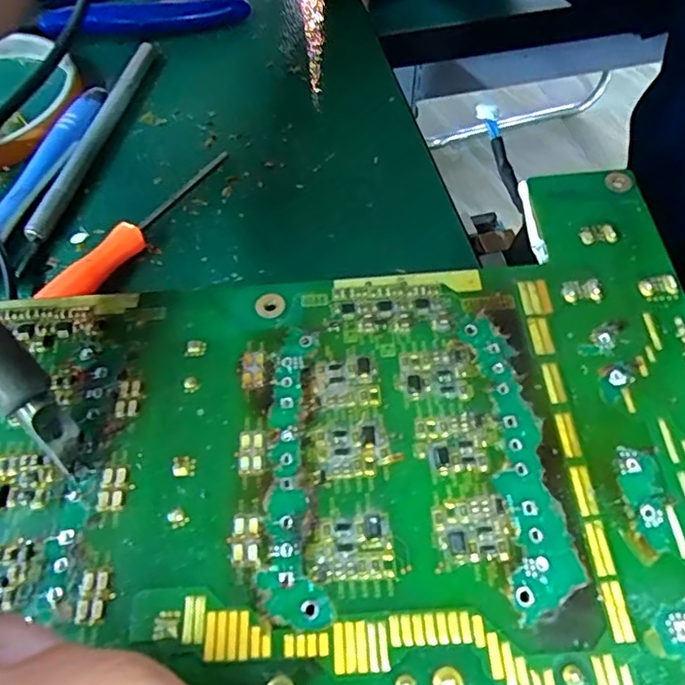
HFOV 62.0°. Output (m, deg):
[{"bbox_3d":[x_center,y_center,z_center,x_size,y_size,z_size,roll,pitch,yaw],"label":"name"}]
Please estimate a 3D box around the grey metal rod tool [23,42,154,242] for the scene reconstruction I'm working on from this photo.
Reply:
[{"bbox_3d":[-0.098,-0.084,0.228,0.008,0.008,0.111,8,59,6],"label":"grey metal rod tool"}]

